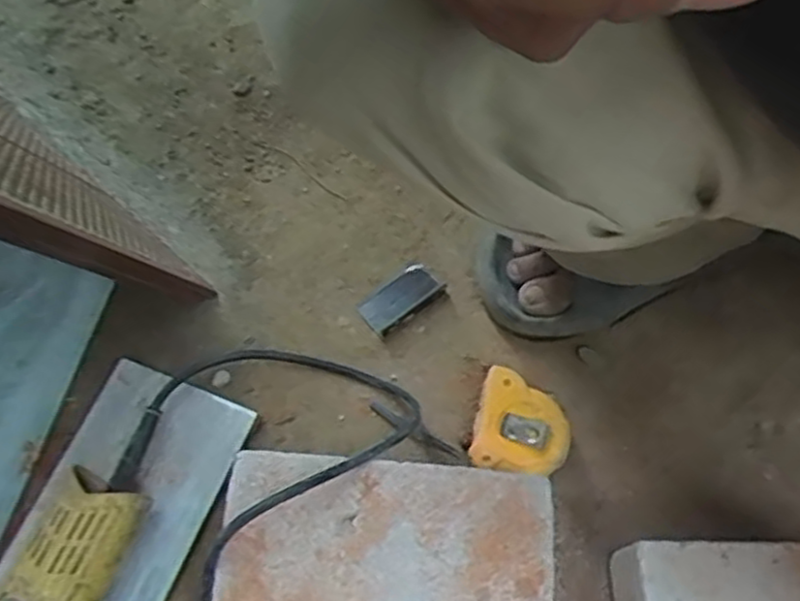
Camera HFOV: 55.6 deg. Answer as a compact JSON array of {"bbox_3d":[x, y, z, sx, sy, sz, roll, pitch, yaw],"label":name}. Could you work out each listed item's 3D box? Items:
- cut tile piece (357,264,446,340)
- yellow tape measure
[{"bbox_3d":[0.001,-0.002,0.592,0.066,0.008,0.037,-40,72,-14],"label":"cut tile piece"},{"bbox_3d":[0.085,0.090,0.538,0.063,0.038,0.068,12,67,6],"label":"yellow tape measure"}]

